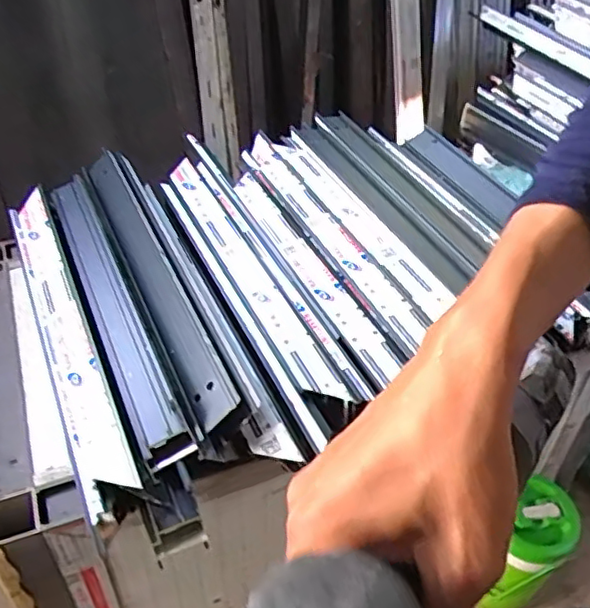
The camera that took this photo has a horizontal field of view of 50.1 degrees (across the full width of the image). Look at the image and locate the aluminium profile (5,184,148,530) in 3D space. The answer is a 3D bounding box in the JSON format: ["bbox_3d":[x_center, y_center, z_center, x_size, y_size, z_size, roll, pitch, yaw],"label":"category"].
[{"bbox_3d":[-0.291,0.025,0.780,0.065,0.051,0.525,-17,49,-20],"label":"aluminium profile"}]

